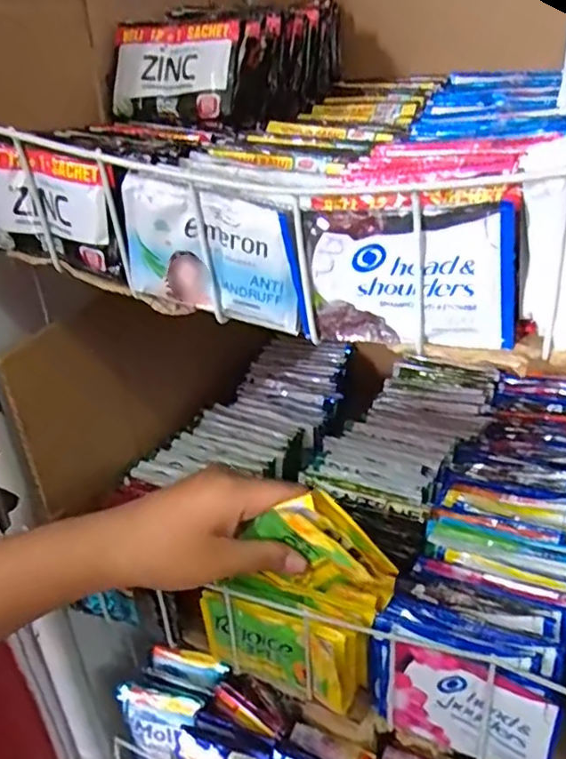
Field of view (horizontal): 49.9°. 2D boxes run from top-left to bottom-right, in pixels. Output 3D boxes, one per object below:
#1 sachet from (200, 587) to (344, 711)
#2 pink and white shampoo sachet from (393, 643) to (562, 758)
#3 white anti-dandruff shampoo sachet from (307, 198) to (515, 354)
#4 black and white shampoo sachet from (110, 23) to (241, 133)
[{"bbox_3d":[-0.006,0.166,0.371,0.090,0.065,0.009,8,30,23],"label":"sachet"},{"bbox_3d":[0.100,0.178,0.324,0.080,0.061,0.013,11,31,27],"label":"pink and white shampoo sachet"},{"bbox_3d":[0.051,-0.040,0.251,0.082,0.062,0.005,4,38,24],"label":"white anti-dandruff shampoo sachet"},{"bbox_3d":[-0.070,-0.190,0.381,0.082,0.060,0.014,12,10,18],"label":"black and white shampoo sachet"}]

